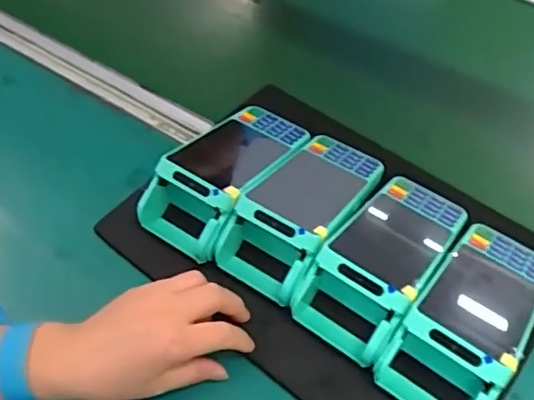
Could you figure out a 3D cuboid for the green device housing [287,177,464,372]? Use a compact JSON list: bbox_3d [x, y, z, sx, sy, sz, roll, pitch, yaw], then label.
[{"bbox_3d":[0.097,0.039,0.436,0.075,0.057,0.166,31,60,20],"label":"green device housing"}]

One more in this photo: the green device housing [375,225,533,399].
[{"bbox_3d":[0.154,0.080,0.409,0.072,0.058,0.166,32,60,20],"label":"green device housing"}]

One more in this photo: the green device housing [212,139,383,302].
[{"bbox_3d":[0.033,-0.001,0.466,0.080,0.051,0.170,28,58,18],"label":"green device housing"}]

